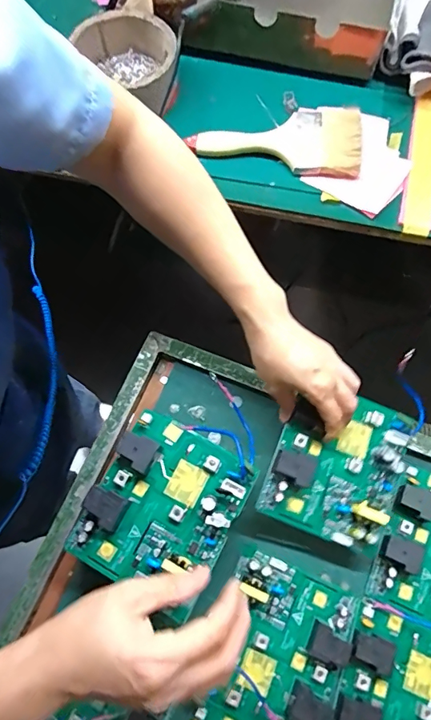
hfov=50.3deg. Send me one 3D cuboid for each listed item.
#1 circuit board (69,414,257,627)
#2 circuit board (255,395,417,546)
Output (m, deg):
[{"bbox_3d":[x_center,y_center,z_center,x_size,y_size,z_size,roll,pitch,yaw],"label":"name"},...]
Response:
[{"bbox_3d":[-0.044,0.120,0.372,0.112,0.022,0.129,26,75,9],"label":"circuit board"},{"bbox_3d":[0.109,0.093,0.414,0.108,0.027,0.126,21,75,7],"label":"circuit board"}]

